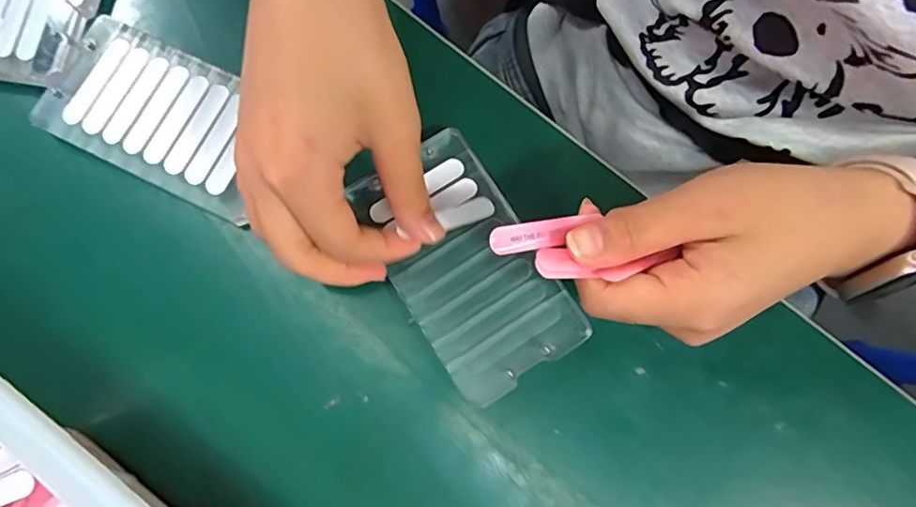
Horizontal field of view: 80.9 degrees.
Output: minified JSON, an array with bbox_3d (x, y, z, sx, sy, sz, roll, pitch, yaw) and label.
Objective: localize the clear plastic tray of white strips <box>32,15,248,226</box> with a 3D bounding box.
[{"bbox_3d":[-0.150,-0.070,0.277,0.116,0.014,0.067,25,78,4],"label":"clear plastic tray of white strips"}]

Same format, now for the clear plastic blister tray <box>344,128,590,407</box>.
[{"bbox_3d":[0.003,0.005,0.260,0.068,0.020,0.120,-31,80,-8],"label":"clear plastic blister tray"}]

